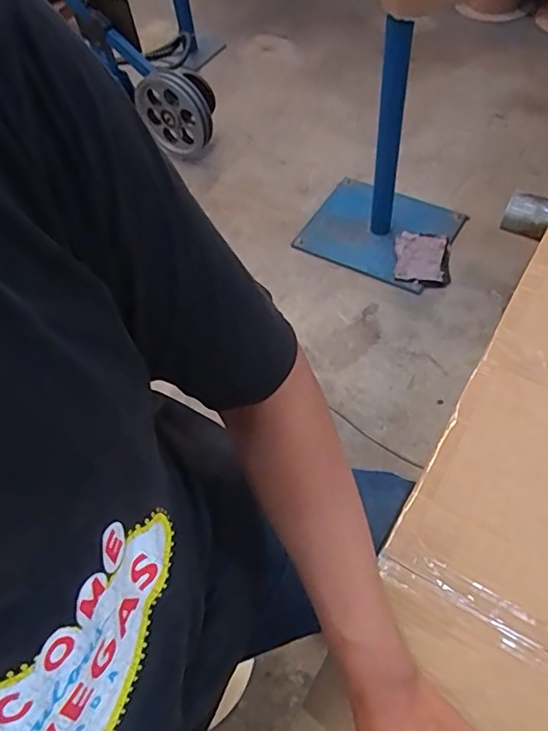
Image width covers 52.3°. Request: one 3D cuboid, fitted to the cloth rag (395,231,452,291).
[{"bbox_3d":[0.453,-0.331,1.703,0.164,0.028,0.204,4,57,8],"label":"cloth rag"}]

